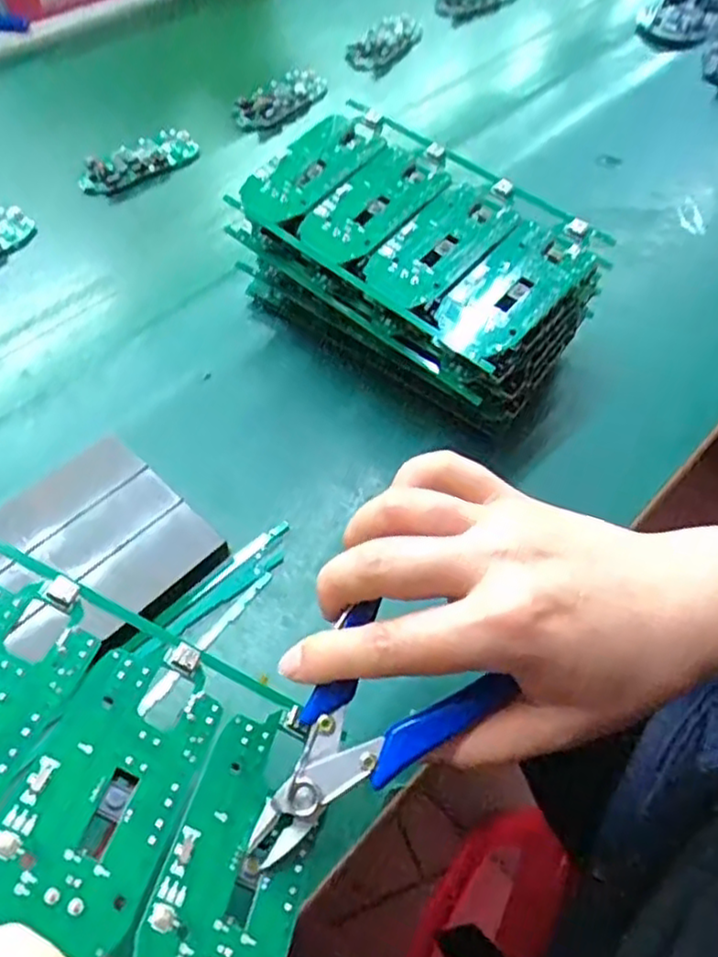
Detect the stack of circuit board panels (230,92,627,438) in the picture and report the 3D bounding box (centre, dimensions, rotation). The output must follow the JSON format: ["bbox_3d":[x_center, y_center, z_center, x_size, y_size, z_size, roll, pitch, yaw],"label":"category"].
[{"bbox_3d":[0.030,-0.122,0.421,0.198,0.098,0.119,38,63,20],"label":"stack of circuit board panels"}]

